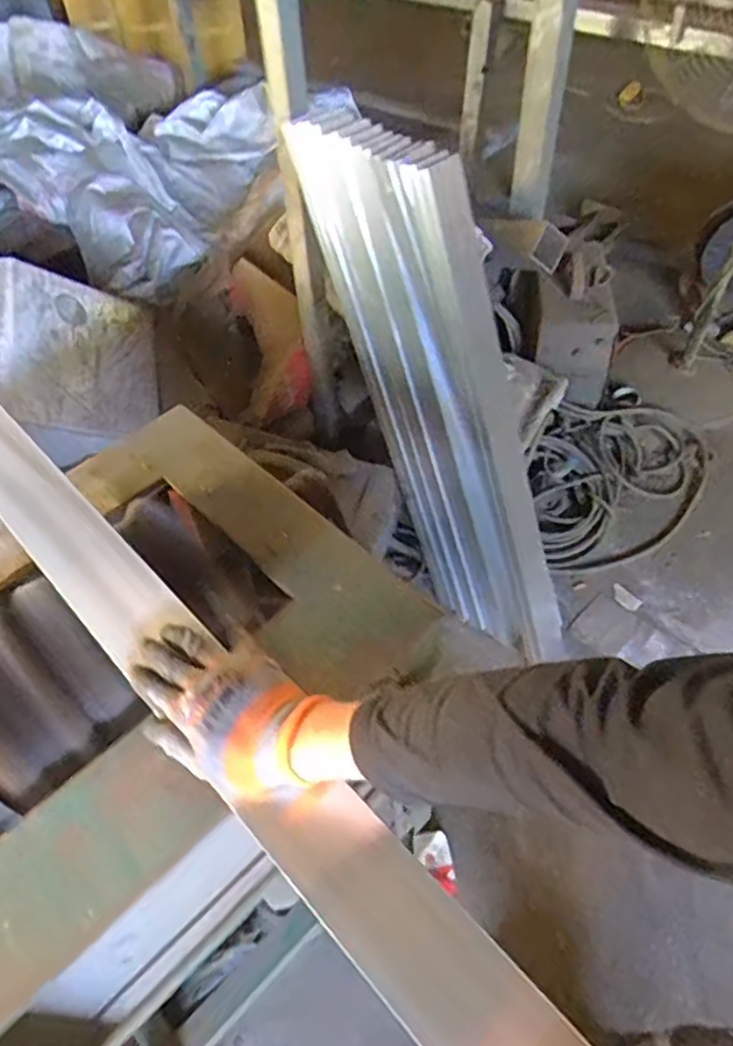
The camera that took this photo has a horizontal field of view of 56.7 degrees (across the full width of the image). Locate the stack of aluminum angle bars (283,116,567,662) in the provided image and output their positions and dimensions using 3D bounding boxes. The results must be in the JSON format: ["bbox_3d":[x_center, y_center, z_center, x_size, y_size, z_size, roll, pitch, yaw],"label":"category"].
[{"bbox_3d":[0.154,-0.191,1.335,0.304,1.114,0.100,6,45,35],"label":"stack of aluminum angle bars"}]

